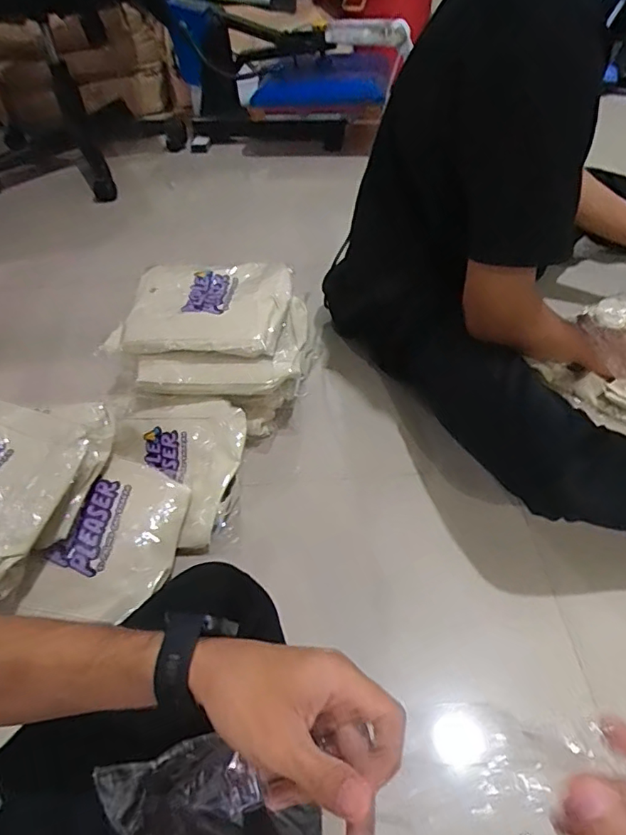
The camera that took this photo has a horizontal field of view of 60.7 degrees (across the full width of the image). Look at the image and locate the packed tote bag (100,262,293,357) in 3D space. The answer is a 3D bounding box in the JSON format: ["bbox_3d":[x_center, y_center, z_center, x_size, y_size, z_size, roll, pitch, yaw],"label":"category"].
[{"bbox_3d":[-0.170,-0.191,0.868,0.265,0.035,0.232,1,47,5],"label":"packed tote bag"}]

